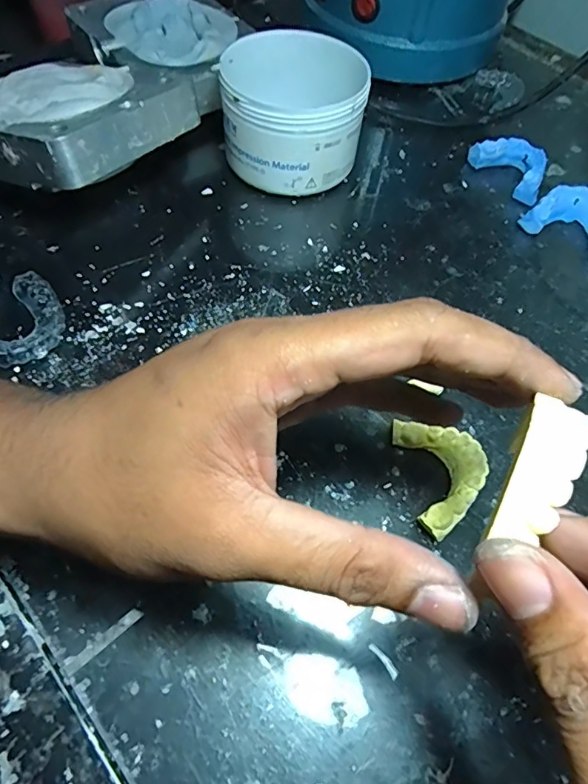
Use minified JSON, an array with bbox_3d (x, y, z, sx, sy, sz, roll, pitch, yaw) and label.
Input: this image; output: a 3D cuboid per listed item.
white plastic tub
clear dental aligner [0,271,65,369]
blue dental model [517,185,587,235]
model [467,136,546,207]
[{"bbox_3d":[-0.003,-0.181,0.332,0.088,0.064,0.087,1,59,-2],"label":"white plastic tub"},{"bbox_3d":[-0.146,-0.033,0.262,0.043,0.011,0.059,31,62,14],"label":"clear dental aligner"},{"bbox_3d":[0.185,-0.116,0.332,0.060,0.017,0.040,23,61,11],"label":"blue dental model"},{"bbox_3d":[0.158,-0.161,0.357,0.035,0.019,0.059,-29,65,-19],"label":"model"}]

